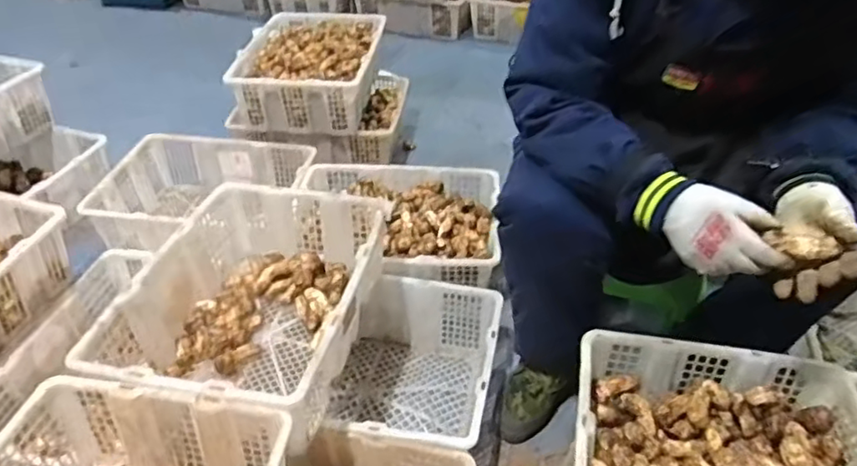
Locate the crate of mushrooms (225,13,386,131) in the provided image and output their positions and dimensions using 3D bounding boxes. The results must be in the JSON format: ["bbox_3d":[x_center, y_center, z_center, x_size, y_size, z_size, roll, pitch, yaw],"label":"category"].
[{"bbox_3d":[-0.337,-0.495,1.855,0.384,0.153,0.533,4,40,3],"label":"crate of mushrooms"}]

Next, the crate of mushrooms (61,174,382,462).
[{"bbox_3d":[-0.291,0.112,1.067,0.353,0.177,0.494,8,40,9],"label":"crate of mushrooms"}]

